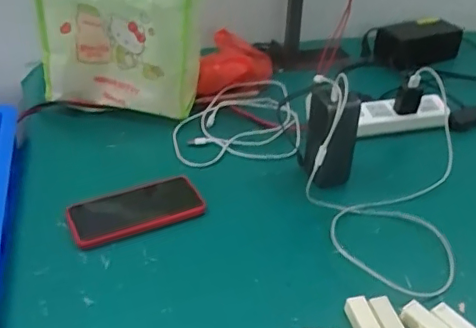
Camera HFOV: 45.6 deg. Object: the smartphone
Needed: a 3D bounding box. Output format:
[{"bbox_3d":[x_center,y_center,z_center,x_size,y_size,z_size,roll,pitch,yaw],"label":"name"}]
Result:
[{"bbox_3d":[-0.134,0.059,0.740,0.168,0.013,0.087,-14,38,-19],"label":"smartphone"}]

